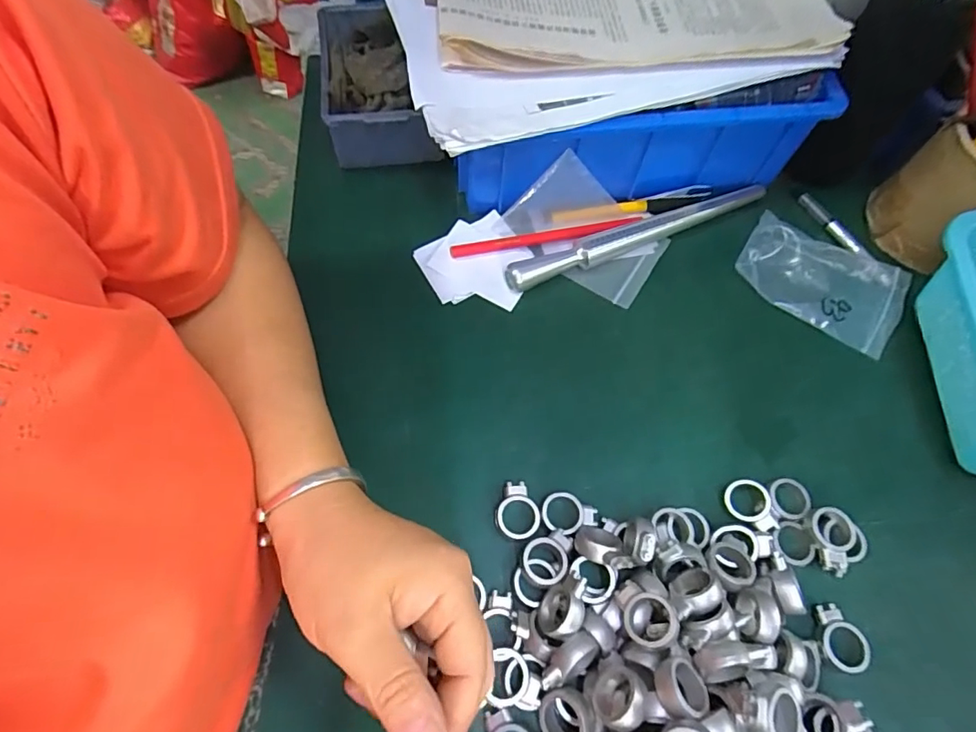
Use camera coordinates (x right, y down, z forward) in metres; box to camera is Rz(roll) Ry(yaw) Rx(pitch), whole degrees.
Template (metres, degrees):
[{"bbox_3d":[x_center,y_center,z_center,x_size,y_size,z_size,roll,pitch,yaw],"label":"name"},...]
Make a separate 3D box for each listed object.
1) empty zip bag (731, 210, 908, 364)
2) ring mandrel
[{"bbox_3d":[0.260,-0.067,0.399,0.123,0.015,0.081,32,66,13],"label":"empty zip bag"},{"bbox_3d":[0.123,-0.105,0.406,0.235,0.020,0.018,-22,67,-13],"label":"ring mandrel"}]

